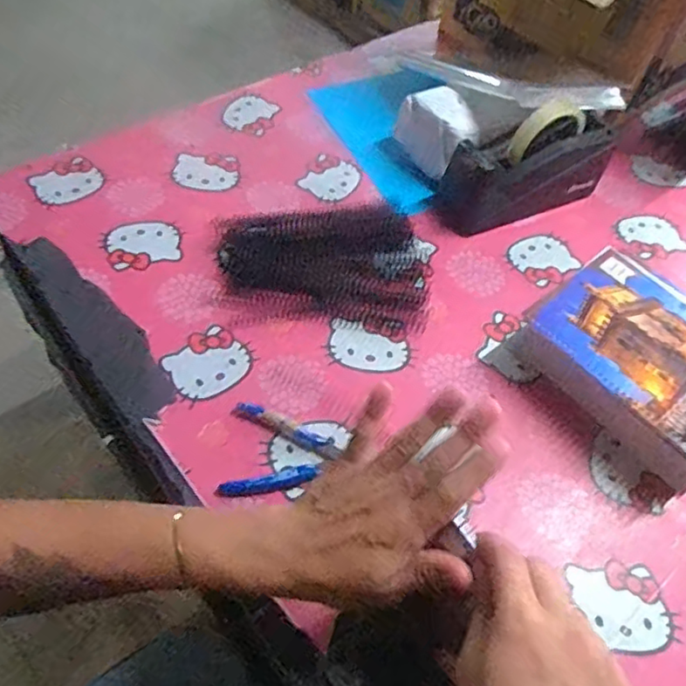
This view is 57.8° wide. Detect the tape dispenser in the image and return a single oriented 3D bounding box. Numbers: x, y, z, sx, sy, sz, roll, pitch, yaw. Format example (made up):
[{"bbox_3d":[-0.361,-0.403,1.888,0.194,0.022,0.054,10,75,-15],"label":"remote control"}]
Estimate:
[{"bbox_3d":[0.213,-0.206,0.723,0.208,0.098,0.070,-19,59,-18],"label":"tape dispenser"}]

